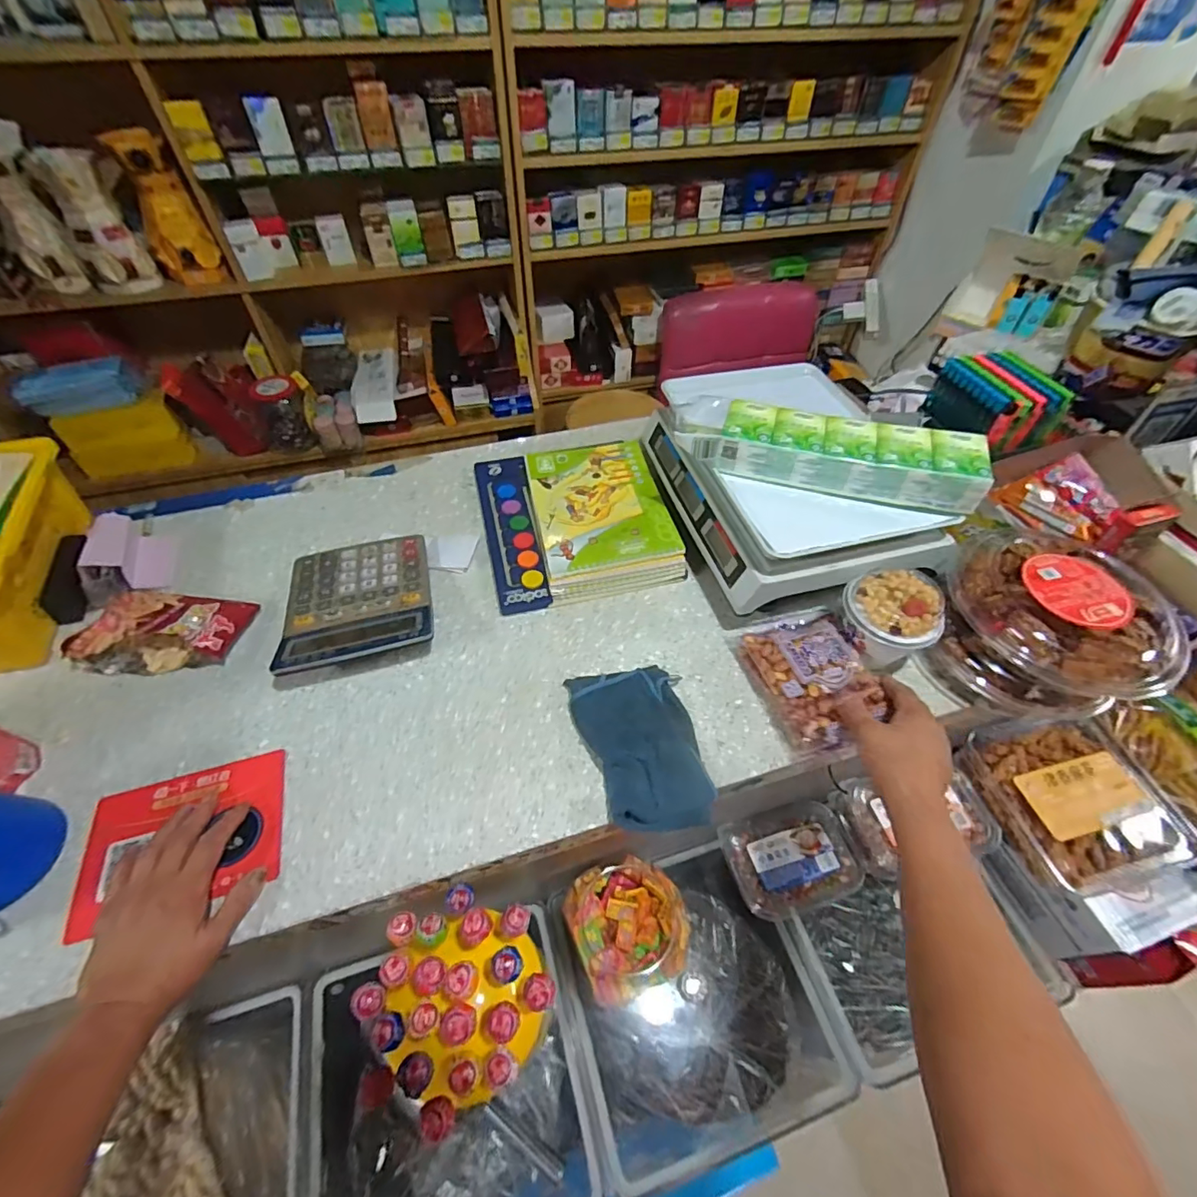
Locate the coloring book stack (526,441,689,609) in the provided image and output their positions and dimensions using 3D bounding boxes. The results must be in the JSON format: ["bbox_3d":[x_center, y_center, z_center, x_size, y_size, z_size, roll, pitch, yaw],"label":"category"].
[{"bbox_3d":[0.001,-0.121,0.698,0.165,0.033,0.260,-10,53,-9],"label":"coloring book stack"}]

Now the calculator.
[{"bbox_3d":[-0.276,-0.001,0.605,0.160,0.051,0.197,-13,53,-11],"label":"calculator"}]

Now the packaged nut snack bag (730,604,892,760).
[{"bbox_3d":[0.218,0.077,0.543,0.109,0.045,0.156,-12,54,-7],"label":"packaged nut snack bag"}]

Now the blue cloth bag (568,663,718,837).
[{"bbox_3d":[0.040,0.138,0.508,0.111,0.021,0.159,-8,52,-7],"label":"blue cloth bag"}]

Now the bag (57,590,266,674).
[{"bbox_3d":[-0.477,0.030,0.574,0.159,0.052,0.096,3,52,1],"label":"bag"}]

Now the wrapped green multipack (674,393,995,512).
[{"bbox_3d":[0.241,-0.168,0.584,0.324,0.054,0.102,15,53,11],"label":"wrapped green multipack"}]

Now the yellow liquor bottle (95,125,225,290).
[{"bbox_3d":[-0.846,-0.750,1.033,0.113,0.225,0.076,-28,57,-18],"label":"yellow liquor bottle"}]

